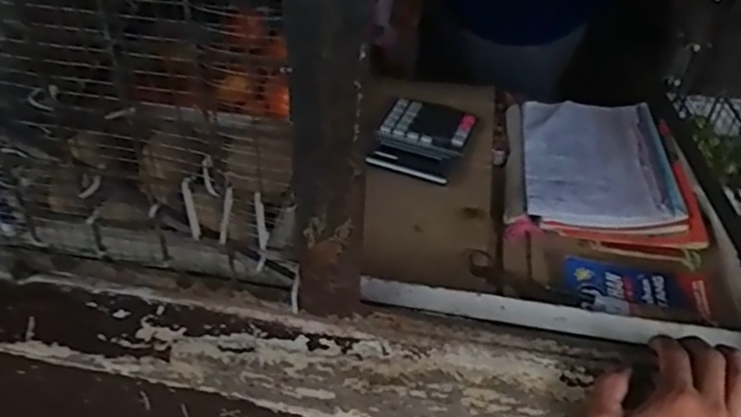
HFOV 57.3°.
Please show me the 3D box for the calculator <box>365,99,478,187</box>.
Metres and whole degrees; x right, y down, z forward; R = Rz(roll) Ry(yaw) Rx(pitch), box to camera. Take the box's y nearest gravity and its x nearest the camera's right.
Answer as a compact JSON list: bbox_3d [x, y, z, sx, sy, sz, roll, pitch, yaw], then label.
[{"bbox_3d":[0.060,-0.086,0.805,0.103,0.022,0.152,16,49,12],"label":"calculator"}]

